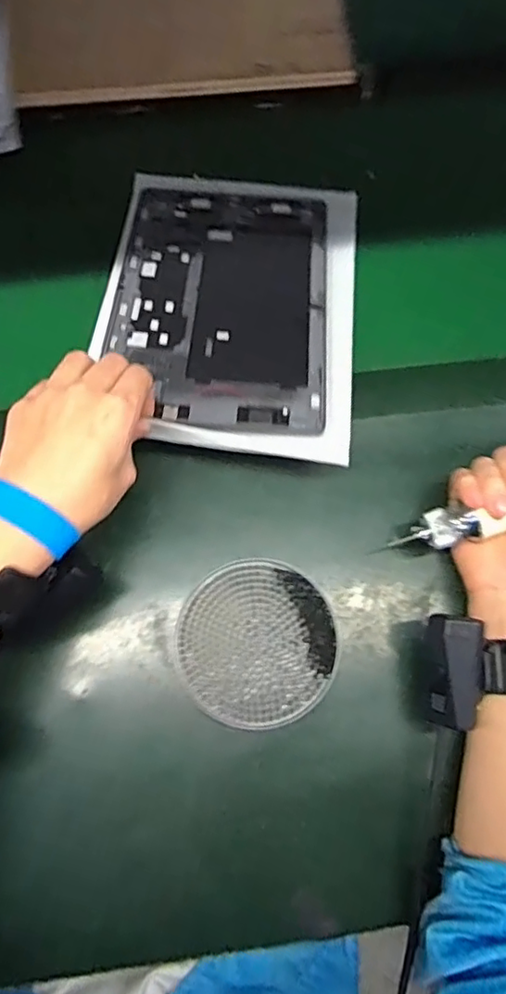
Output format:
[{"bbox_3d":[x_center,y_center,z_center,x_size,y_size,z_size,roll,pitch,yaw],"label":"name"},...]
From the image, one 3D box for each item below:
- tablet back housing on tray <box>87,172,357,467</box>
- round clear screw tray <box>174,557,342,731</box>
[{"bbox_3d":[-0.018,-0.158,0.486,0.197,0.010,0.273,5,63,1],"label":"tablet back housing on tray"},{"bbox_3d":[0.003,0.103,0.431,0.111,0.013,0.111,1,73,-2],"label":"round clear screw tray"}]

